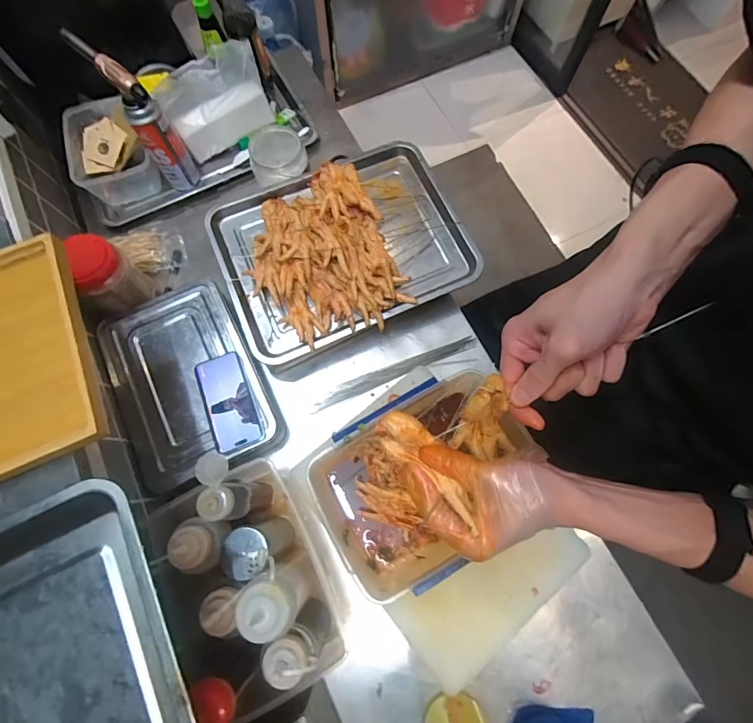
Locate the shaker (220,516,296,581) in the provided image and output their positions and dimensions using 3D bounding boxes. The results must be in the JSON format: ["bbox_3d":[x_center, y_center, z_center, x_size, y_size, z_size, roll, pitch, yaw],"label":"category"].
[{"bbox_3d":[-0.158,0.252,0.558,0.047,0.142,0.056,-26,75,-7],"label":"shaker"}]

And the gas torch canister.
[{"bbox_3d":[-0.433,-0.456,0.738,0.061,0.225,0.159,-33,76,-9],"label":"gas torch canister"}]

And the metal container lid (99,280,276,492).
[{"bbox_3d":[-0.314,0.025,0.650,0.210,0.025,0.314,-25,76,-5],"label":"metal container lid"}]

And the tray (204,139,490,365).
[{"bbox_3d":[-0.065,-0.214,0.690,0.417,0.077,0.319,-24,76,-5],"label":"tray"}]

